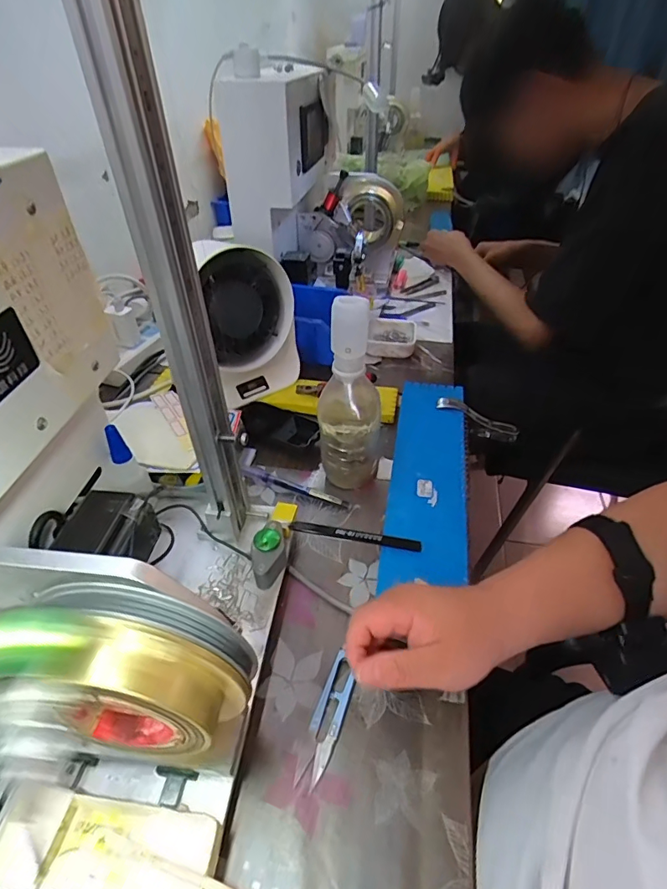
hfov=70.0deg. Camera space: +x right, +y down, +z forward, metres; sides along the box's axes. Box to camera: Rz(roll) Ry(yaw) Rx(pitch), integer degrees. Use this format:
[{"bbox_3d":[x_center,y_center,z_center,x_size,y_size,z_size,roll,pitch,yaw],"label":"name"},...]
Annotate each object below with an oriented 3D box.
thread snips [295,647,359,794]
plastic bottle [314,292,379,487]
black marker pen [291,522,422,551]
[{"bbox_3d":[-0.003,0.208,0.368,0.024,0.009,0.097,14,46,12],"label":"thread snips"},{"bbox_3d":[0.018,-0.049,0.487,0.063,0.204,0.058,2,43,4],"label":"plastic bottle"},{"bbox_3d":[0.021,0.088,0.459,0.125,0.008,0.011,5,42,7],"label":"black marker pen"}]

